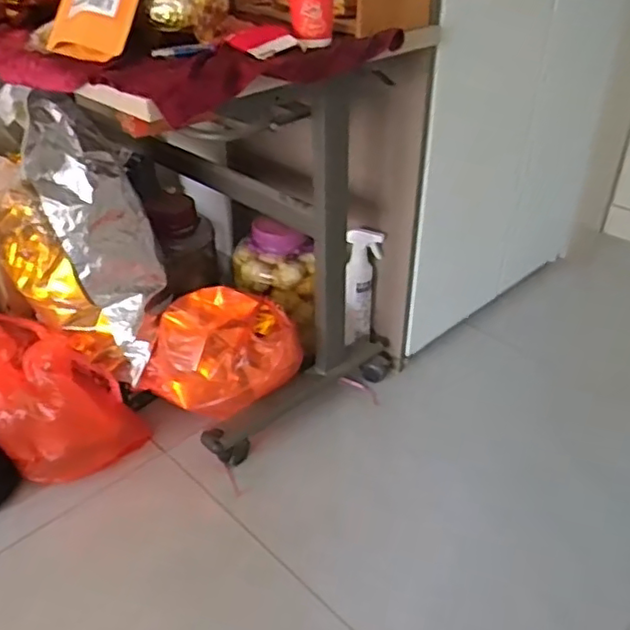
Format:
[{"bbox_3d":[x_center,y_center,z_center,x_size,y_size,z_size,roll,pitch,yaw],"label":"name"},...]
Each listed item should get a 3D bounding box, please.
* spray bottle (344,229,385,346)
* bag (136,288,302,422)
[{"bbox_3d":[0.104,-0.053,1.362,0.074,0.249,0.077,4,35,7],"label":"spray bottle"},{"bbox_3d":[-0.174,0.076,1.232,0.252,0.185,0.214,11,36,16],"label":"bag"}]

